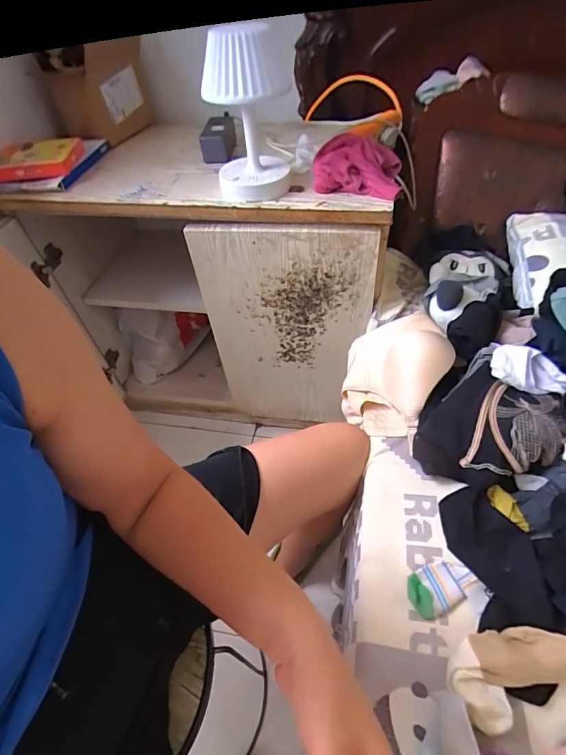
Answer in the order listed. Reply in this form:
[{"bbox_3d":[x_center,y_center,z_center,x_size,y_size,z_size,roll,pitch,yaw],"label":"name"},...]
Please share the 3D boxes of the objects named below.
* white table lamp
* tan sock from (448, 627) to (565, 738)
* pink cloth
[{"bbox_3d":[-0.056,-0.416,0.624,0.125,0.215,0.118,-6,48,-2],"label":"white table lamp"},{"bbox_3d":[0.294,0.303,0.402,0.241,0.059,0.077,-6,48,-2],"label":"tan sock"},{"bbox_3d":[0.129,-0.370,0.682,0.152,0.061,0.128,8,49,10],"label":"pink cloth"}]

